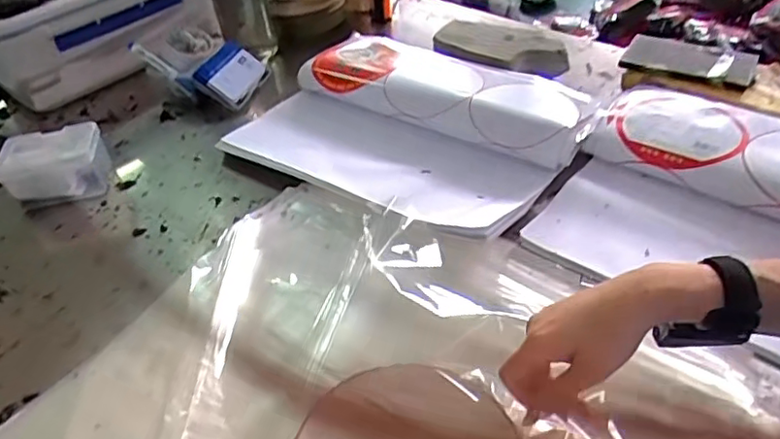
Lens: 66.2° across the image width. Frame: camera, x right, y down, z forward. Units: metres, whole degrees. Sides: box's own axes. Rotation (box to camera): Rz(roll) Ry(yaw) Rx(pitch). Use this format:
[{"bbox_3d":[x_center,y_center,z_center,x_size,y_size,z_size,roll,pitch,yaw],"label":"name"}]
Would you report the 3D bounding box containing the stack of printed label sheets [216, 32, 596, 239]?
[{"bbox_3d":[0.025,-0.141,0.843,0.447,0.052,0.327,23,51,28],"label":"stack of printed label sheets"}]

